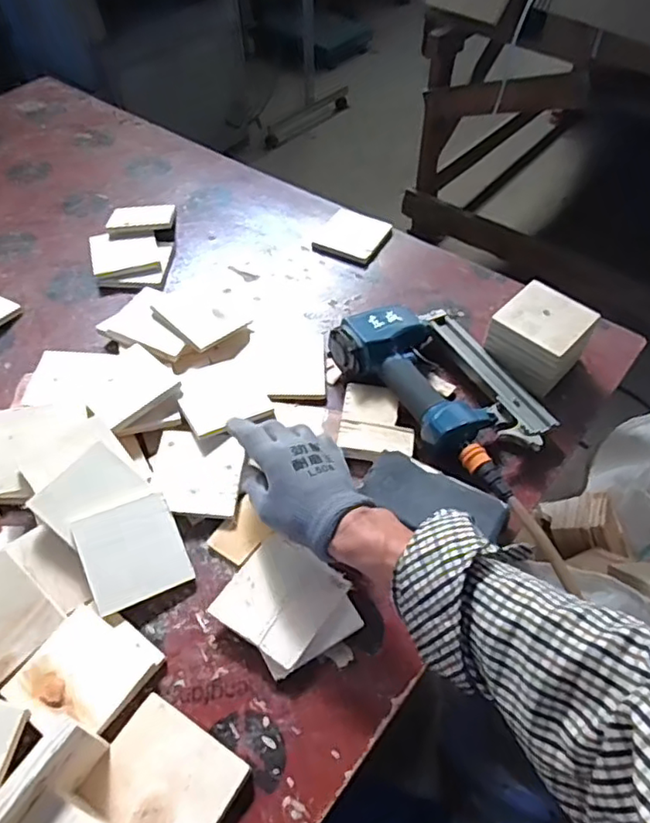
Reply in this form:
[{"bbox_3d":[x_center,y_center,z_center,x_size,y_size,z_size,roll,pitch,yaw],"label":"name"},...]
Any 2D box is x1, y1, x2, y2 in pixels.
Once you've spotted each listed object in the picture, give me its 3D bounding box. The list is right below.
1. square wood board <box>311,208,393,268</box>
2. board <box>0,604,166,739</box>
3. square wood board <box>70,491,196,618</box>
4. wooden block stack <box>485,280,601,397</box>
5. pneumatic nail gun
[{"bbox_3d":[0.040,-0.258,0.898,0.098,0.010,0.107,22,56,16],"label":"square wood board"},{"bbox_3d":[-0.201,0.219,0.514,0.092,0.009,0.099,29,59,20],"label":"board"},{"bbox_3d":[-0.179,0.130,0.572,0.087,0.008,0.090,-19,76,-22],"label":"square wood board"},{"bbox_3d":[0.247,-0.083,0.709,0.096,0.078,0.090,33,60,23],"label":"wooden block stack"},{"bbox_3d":[0.134,-0.038,0.684,0.146,0.060,0.235,-34,60,-23],"label":"pneumatic nail gun"}]

